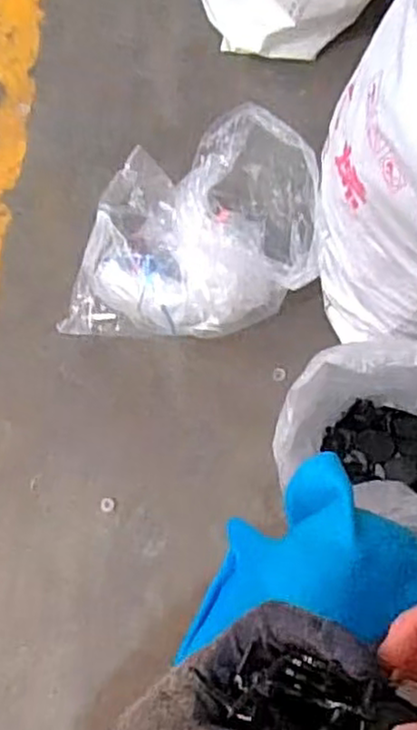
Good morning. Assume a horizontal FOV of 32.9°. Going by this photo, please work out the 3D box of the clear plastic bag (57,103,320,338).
[{"bbox_3d":[-0.032,-0.165,0.886,0.315,0.201,0.246,-2,71,2],"label":"clear plastic bag"}]

